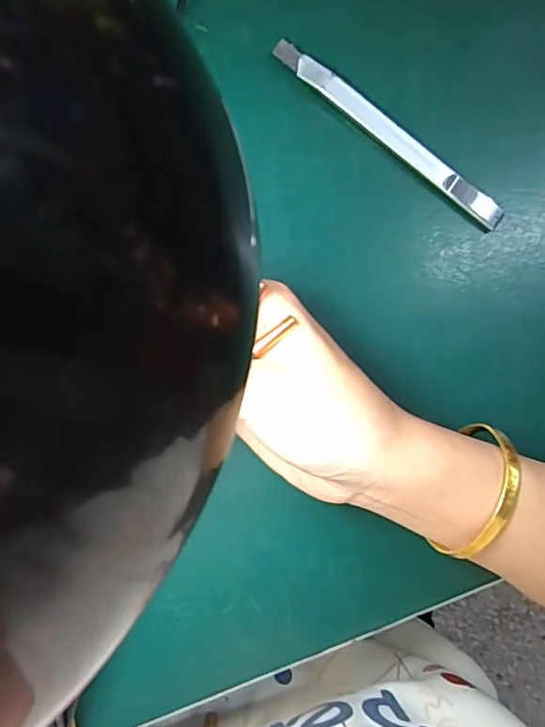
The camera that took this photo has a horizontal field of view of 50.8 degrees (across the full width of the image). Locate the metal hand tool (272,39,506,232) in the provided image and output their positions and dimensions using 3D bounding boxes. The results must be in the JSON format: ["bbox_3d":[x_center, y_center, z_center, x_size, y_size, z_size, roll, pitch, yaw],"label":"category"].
[{"bbox_3d":[0.059,-0.112,0.283,0.137,0.008,0.013,36,84,-3],"label":"metal hand tool"}]

